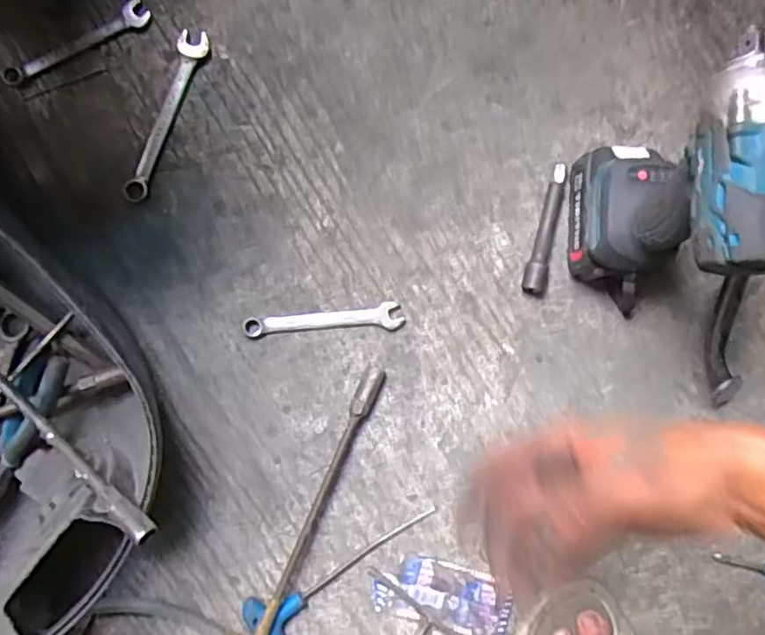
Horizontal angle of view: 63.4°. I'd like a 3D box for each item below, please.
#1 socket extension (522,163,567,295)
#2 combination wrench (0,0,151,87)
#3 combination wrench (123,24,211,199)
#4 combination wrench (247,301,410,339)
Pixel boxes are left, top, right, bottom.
[{"bbox_3d":[0.158,-0.084,0.588,0.022,0.019,0.123,14,90,-2],"label":"socket extension"},{"bbox_3d":[-0.290,-0.257,0.588,0.148,0.007,0.024,-29,91,-2],"label":"combination wrench"},{"bbox_3d":[-0.204,-0.190,0.585,0.027,0.009,0.170,19,90,-2],"label":"combination wrench"},{"bbox_3d":[-0.056,0.005,0.588,0.148,0.008,0.024,-6,90,-2],"label":"combination wrench"}]

